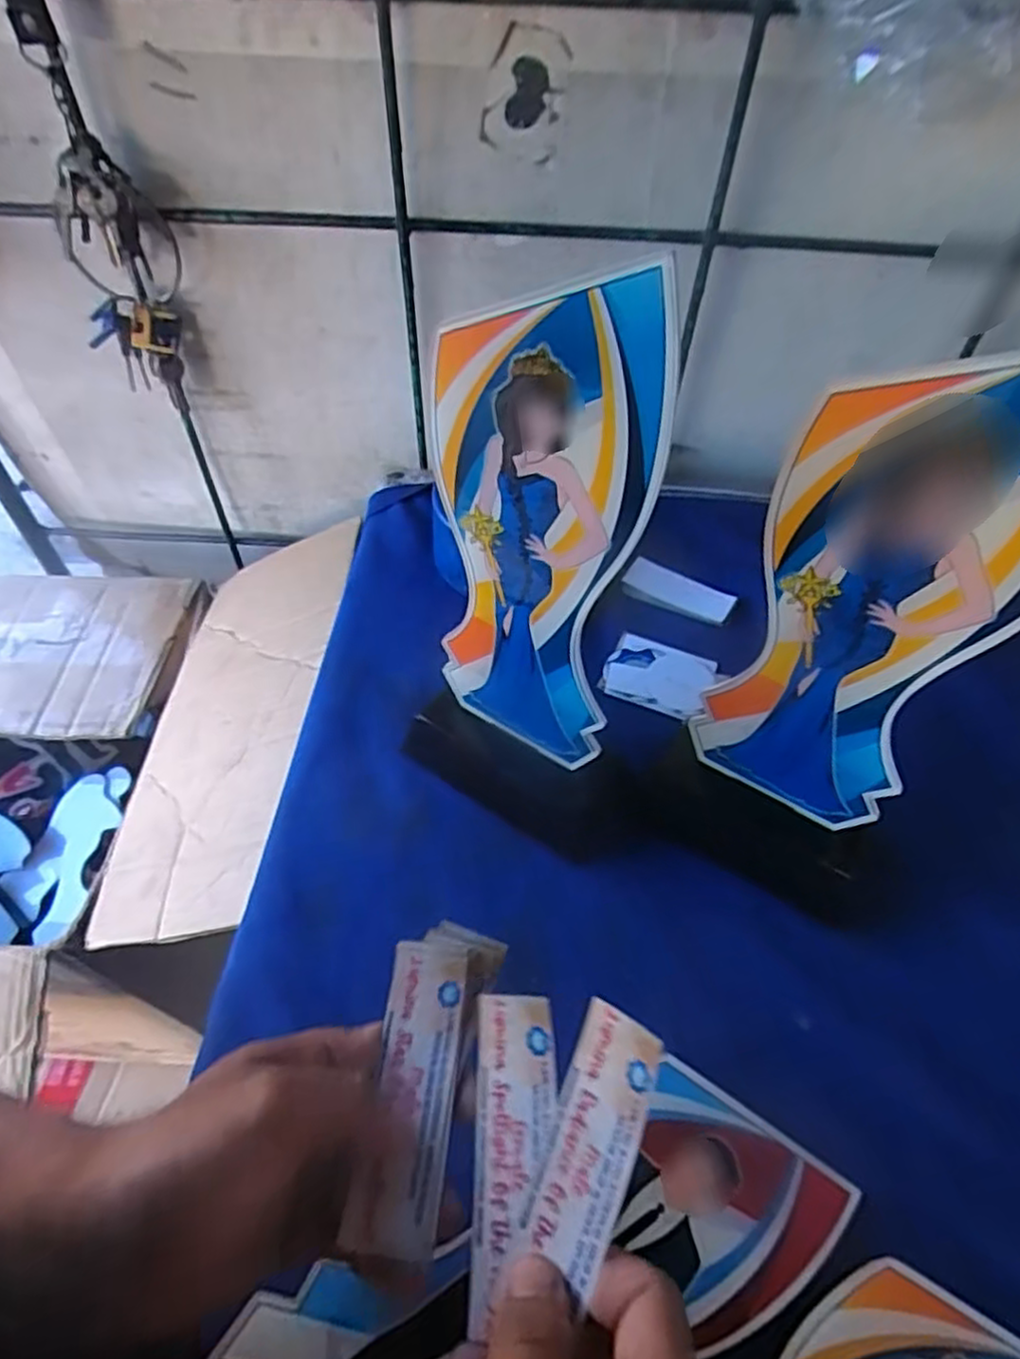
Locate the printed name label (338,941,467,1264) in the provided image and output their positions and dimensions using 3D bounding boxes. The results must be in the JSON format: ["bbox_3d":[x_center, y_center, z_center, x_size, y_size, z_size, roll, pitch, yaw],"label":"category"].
[{"bbox_3d":[-0.037,0.157,0.279,0.029,0.007,0.103,5,58,2],"label":"printed name label"}]

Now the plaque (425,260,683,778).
[{"bbox_3d":[0.009,-0.053,0.327,0.096,0.252,0.008,26,53,18],"label":"plaque"}]

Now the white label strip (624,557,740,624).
[{"bbox_3d":[0.127,-0.067,0.547,0.081,0.004,0.029,21,75,14],"label":"white label strip"}]

